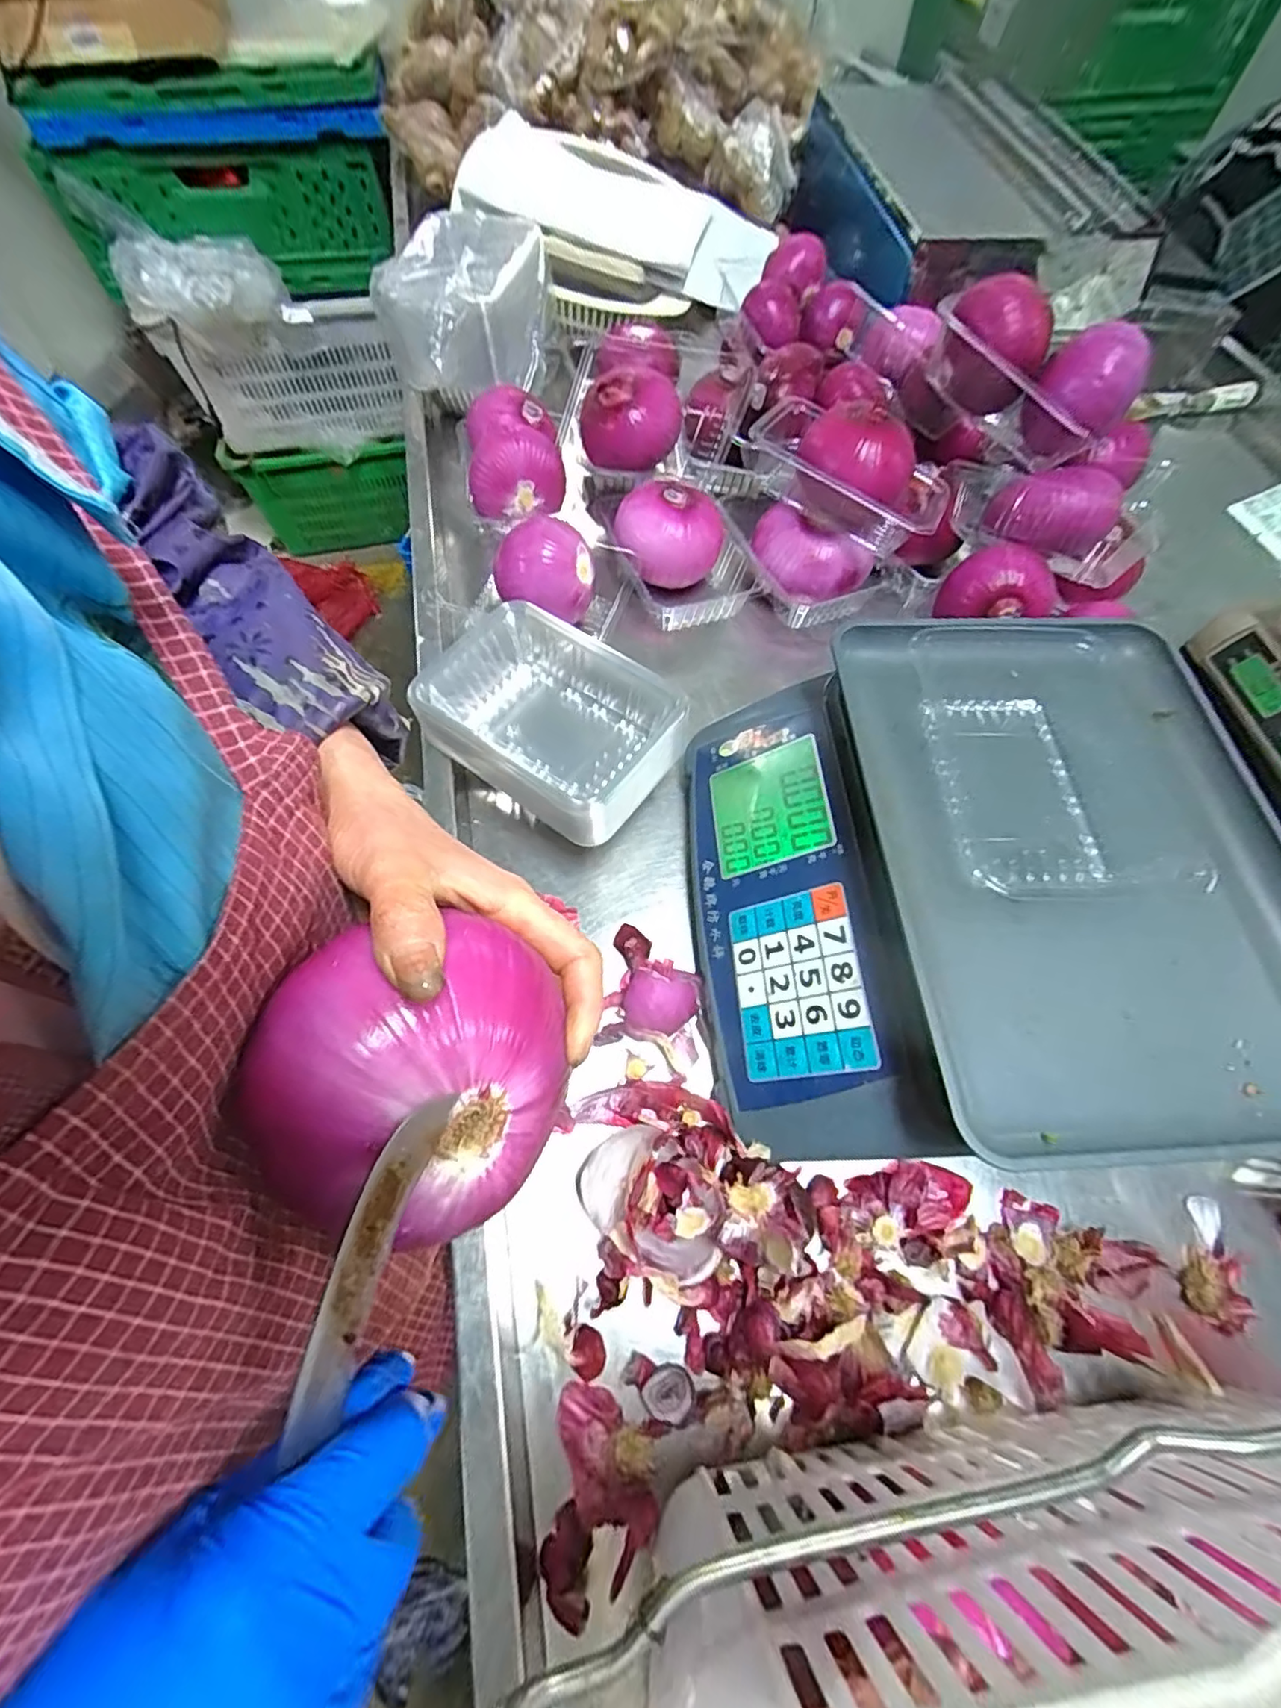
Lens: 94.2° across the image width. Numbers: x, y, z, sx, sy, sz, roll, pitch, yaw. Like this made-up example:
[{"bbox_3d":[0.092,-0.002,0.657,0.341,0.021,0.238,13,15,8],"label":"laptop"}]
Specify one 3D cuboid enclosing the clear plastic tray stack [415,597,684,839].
[{"bbox_3d":[-0.072,-0.109,0.458,0.182,0.059,0.136,33,67,13],"label":"clear plastic tray stack"}]

